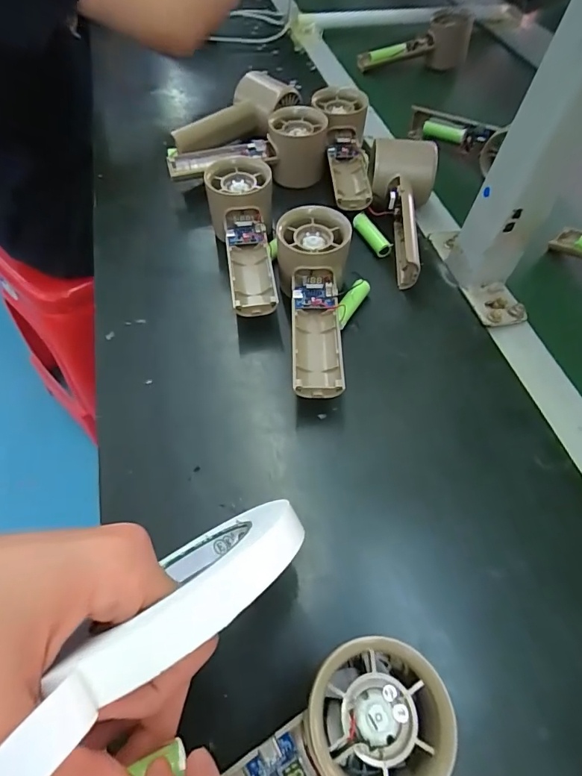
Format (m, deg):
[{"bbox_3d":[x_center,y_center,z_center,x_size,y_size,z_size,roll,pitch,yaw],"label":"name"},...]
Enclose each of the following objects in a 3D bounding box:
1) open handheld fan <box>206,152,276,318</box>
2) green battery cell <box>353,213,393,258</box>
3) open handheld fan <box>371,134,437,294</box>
[{"bbox_3d":[-0.036,-0.123,0.367,0.052,0.059,0.151,-9,58,-4],"label":"open handheld fan"},{"bbox_3d":[0.075,-0.140,0.402,0.016,0.015,0.049,-26,60,-14],"label":"green battery cell"},{"bbox_3d":[0.105,-0.158,0.395,0.061,0.051,0.150,-2,74,0],"label":"open handheld fan"}]

